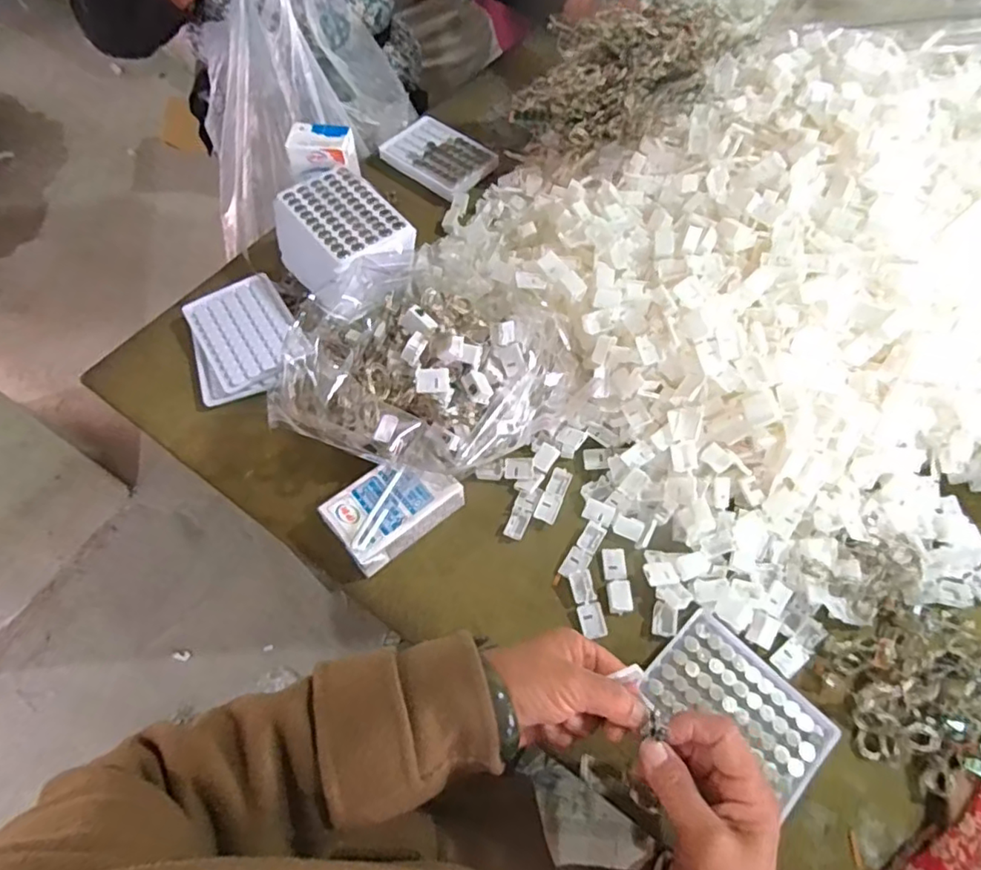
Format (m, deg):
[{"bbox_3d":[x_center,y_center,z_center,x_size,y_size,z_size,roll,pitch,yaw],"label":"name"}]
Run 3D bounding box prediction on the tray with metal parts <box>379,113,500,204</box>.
[{"bbox_3d":[-0.069,-0.358,0.745,0.139,0.016,0.103,34,66,16],"label":"tray with metal parts"}]

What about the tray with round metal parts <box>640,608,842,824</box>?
[{"bbox_3d":[0.189,0.209,0.446,0.088,0.015,0.128,-40,69,-20],"label":"tray with round metal parts"}]

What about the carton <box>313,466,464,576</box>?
[{"bbox_3d":[-0.084,0.065,0.507,0.105,0.045,0.064,-35,67,-18],"label":"carton"}]

